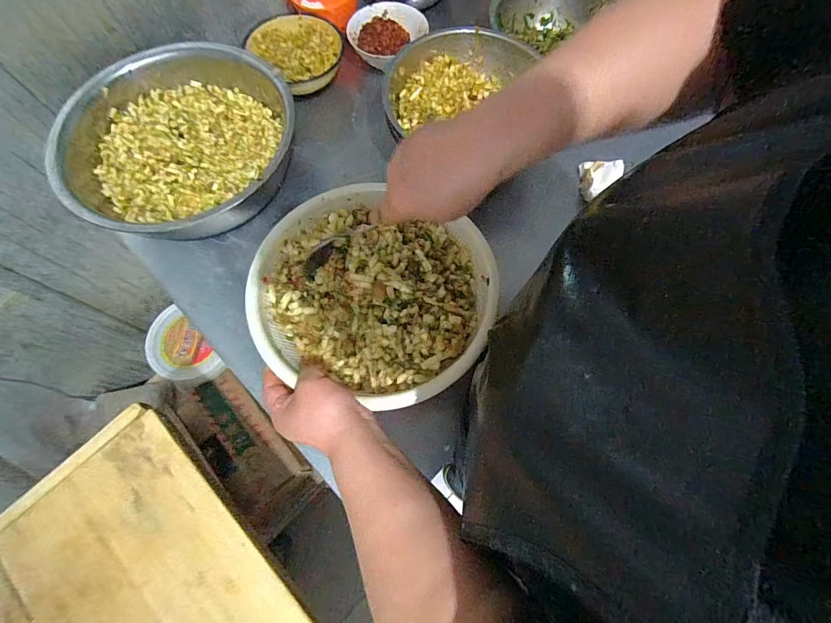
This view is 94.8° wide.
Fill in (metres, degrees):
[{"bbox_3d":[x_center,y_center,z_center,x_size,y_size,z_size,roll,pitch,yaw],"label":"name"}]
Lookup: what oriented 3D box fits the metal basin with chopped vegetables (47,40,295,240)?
[{"bbox_3d":[-0.368,-0.258,0.591,0.341,0.090,0.330,0,68,0],"label":"metal basin with chopped vegetables"}]

